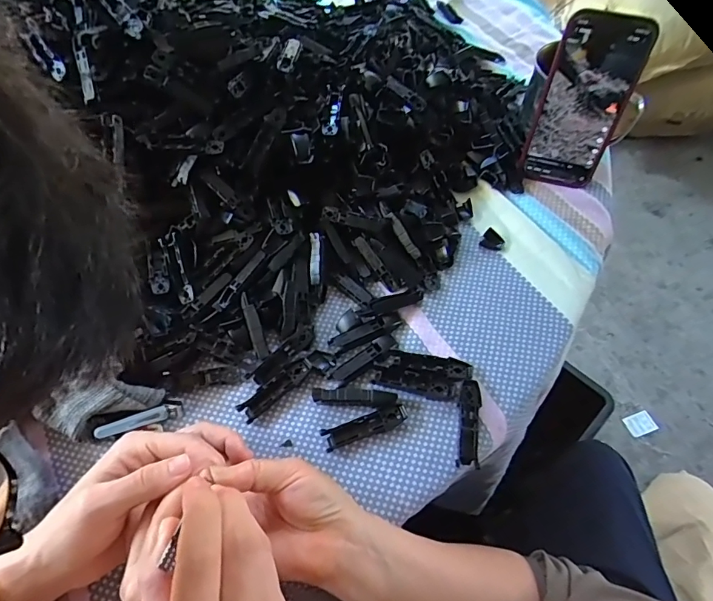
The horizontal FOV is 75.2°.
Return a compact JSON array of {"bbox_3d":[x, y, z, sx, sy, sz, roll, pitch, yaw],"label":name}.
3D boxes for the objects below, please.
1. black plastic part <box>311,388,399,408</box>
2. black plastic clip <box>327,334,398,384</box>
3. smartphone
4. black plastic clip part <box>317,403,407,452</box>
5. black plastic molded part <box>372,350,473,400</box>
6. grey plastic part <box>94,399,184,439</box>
[{"bbox_3d":[-0.001,0.081,0.379,0.068,0.017,0.012,2,58,2],"label":"black plastic part"},{"bbox_3d":[0.007,0.048,0.398,0.066,0.010,0.019,-35,64,-19],"label":"black plastic clip"},{"bbox_3d":[0.218,-0.187,0.450,0.075,0.157,0.015,17,45,10],"label":"smartphone"},{"bbox_3d":[0.008,0.101,0.372,0.070,0.009,0.017,-16,59,-9],"label":"black plastic clip part"},{"bbox_3d":[0.056,0.062,0.391,0.080,0.015,0.034,9,59,6],"label":"black plastic molded part"},{"bbox_3d":[-0.172,0.094,0.368,0.063,0.013,0.012,-15,58,-25],"label":"grey plastic part"}]

